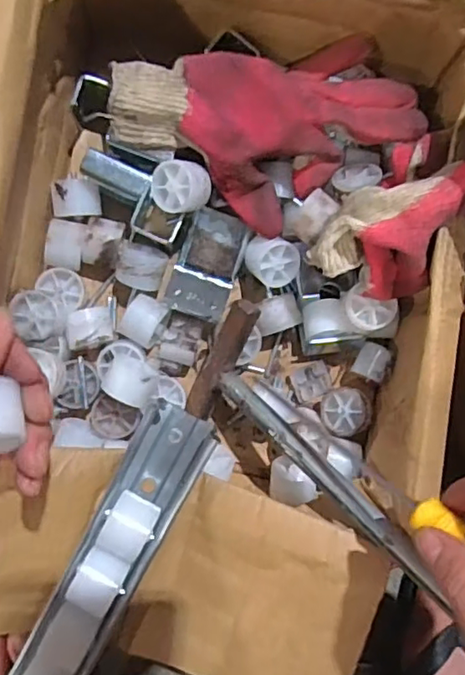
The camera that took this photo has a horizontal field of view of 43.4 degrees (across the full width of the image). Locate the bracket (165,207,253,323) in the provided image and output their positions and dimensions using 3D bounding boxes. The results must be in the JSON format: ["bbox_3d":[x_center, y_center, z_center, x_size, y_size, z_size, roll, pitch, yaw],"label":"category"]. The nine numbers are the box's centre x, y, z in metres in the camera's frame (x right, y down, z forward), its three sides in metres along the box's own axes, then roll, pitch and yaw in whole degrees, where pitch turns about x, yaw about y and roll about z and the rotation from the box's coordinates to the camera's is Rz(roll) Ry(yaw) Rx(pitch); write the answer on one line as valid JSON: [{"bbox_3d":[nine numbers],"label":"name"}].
[{"bbox_3d":[-0.016,-0.055,0.430,0.043,0.032,0.081,19,86,-3],"label":"bracket"}]

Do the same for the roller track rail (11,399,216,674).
[{"bbox_3d":[-0.156,0.294,0.335,0.043,0.041,0.553,27,86,-2],"label":"roller track rail"}]

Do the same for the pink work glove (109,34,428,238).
[{"bbox_3d":[0.026,-0.142,0.406,0.200,0.047,0.120,-13,88,-4],"label":"pink work glove"}]

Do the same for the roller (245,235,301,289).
[{"bbox_3d":[0.027,-0.057,0.434,0.037,0.024,0.034,10,104,-24],"label":"roller"}]

